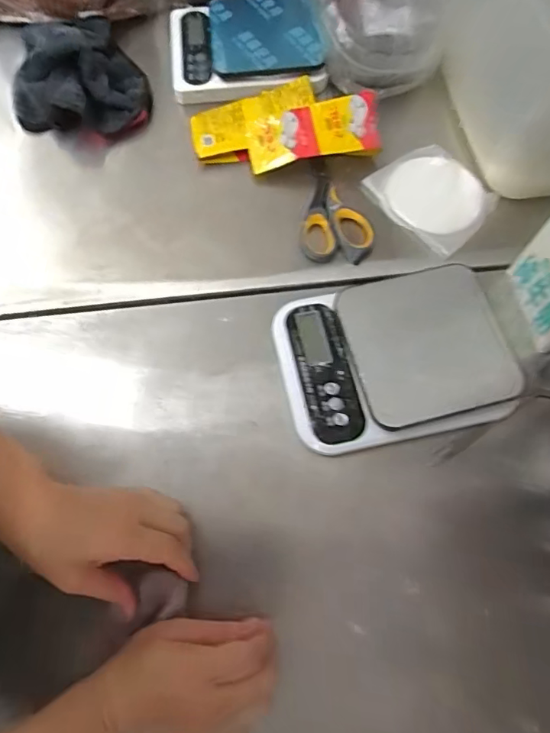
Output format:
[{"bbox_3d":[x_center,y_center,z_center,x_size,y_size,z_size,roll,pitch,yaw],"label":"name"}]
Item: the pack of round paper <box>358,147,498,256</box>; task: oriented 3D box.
[{"bbox_3d":[0.165,-0.180,0.535,0.095,0.013,0.119,-37,75,-13],"label":"pack of round paper"}]

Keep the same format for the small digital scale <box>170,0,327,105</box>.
[{"bbox_3d":[-0.035,-0.374,0.587,0.168,0.033,0.138,-5,70,-3],"label":"small digital scale"}]

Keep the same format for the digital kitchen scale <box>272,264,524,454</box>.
[{"bbox_3d":[0.102,-0.007,0.462,0.188,0.037,0.146,-10,71,-5],"label":"digital kitchen scale"}]

